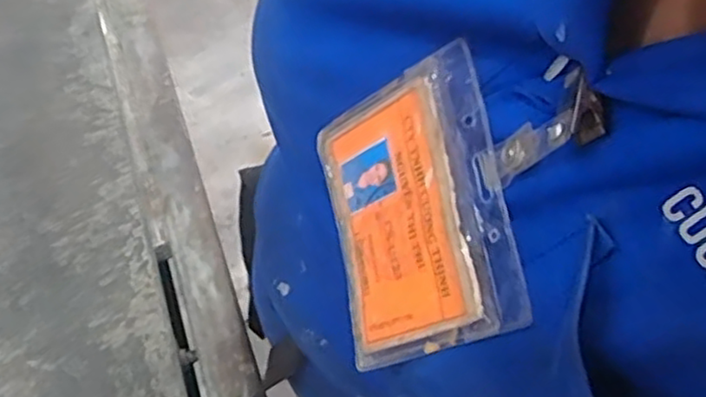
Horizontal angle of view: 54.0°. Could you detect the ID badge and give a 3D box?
[{"bbox_3d":[0.020,0.005,0.256,0.004,0.084,0.100,5,65,-41],"label":"ID badge"}]

